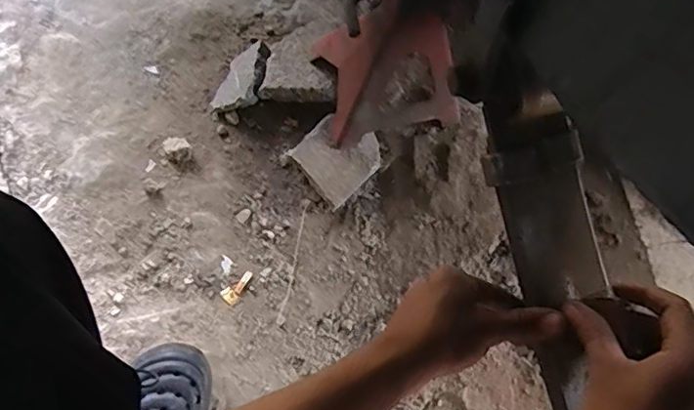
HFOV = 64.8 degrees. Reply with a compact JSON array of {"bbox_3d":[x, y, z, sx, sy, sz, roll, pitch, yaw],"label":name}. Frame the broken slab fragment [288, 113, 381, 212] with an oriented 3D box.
[{"bbox_3d":[-0.012,-0.063,0.749,0.106,0.047,0.101,-41,77,-15],"label":"broken slab fragment"}]

